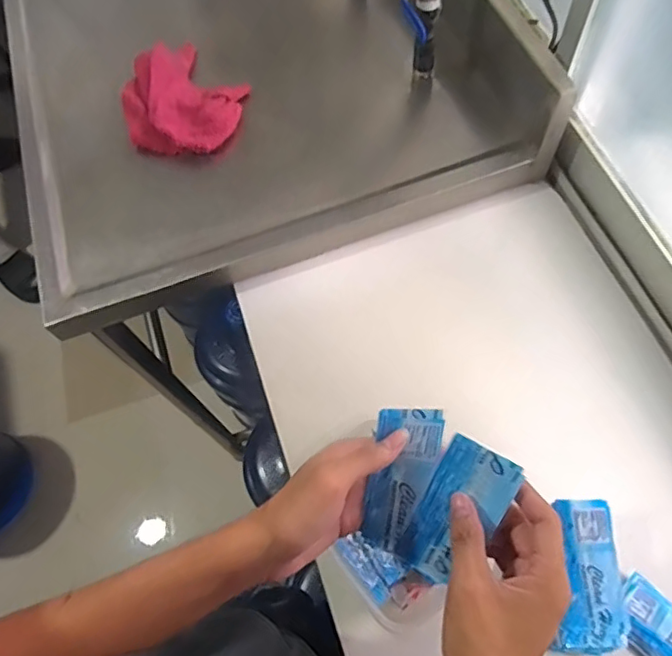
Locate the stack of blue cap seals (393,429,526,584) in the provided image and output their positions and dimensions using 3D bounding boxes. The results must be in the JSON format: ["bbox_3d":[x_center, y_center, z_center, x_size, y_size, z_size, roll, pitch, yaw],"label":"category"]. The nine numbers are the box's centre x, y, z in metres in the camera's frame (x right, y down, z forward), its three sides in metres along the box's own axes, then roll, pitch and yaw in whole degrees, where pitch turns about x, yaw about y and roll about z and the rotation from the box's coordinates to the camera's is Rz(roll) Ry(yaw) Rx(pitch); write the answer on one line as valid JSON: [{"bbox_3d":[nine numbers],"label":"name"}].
[{"bbox_3d":[0.077,0.123,0.371,0.049,0.006,0.104,36,110,16],"label":"stack of blue cap seals"}]

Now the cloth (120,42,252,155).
[{"bbox_3d":[-0.212,-0.308,0.747,0.196,0.040,0.165,37,73,19],"label":"cloth"}]

